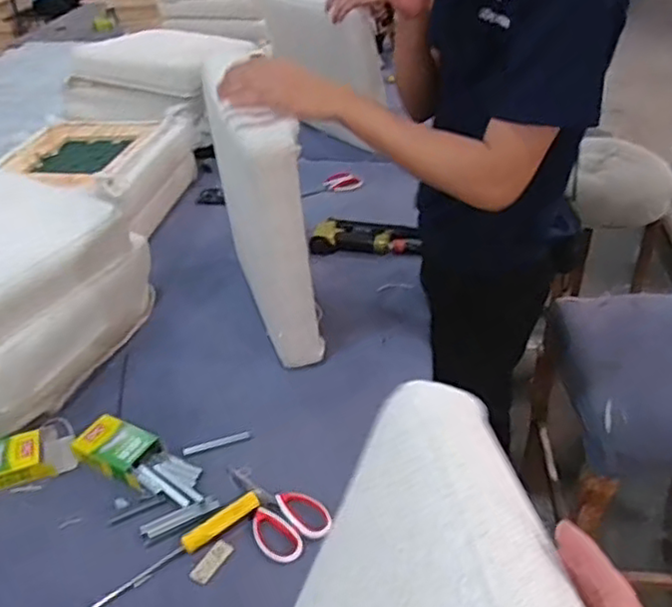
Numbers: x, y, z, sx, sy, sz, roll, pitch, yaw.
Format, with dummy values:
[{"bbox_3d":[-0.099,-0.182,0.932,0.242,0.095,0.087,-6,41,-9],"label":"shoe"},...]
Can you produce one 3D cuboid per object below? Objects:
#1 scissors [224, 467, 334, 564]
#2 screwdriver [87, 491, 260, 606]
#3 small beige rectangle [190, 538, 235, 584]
[{"bbox_3d":[-0.093,0.277,0.913,0.101,0.017,0.186,-27,43,-33],"label":"scissors"},{"bbox_3d":[-0.222,0.328,0.839,0.280,0.030,0.028,-25,42,-30],"label":"screwdriver"},{"bbox_3d":[-0.161,0.337,0.850,0.025,0.010,0.062,21,40,28],"label":"small beige rectangle"}]

